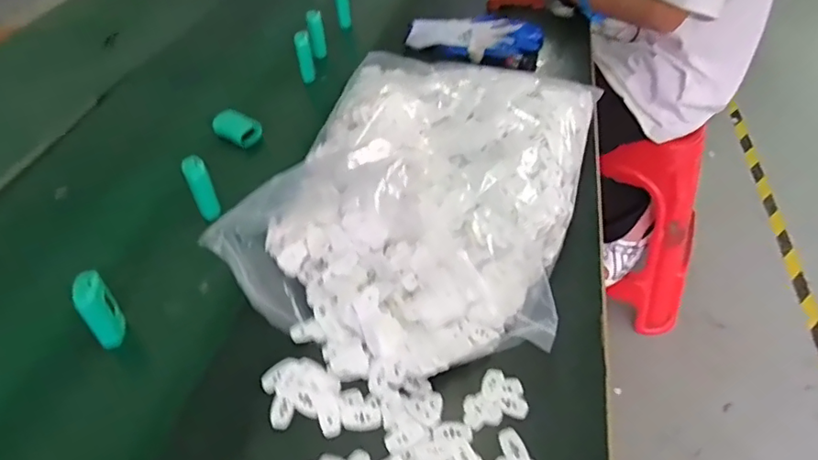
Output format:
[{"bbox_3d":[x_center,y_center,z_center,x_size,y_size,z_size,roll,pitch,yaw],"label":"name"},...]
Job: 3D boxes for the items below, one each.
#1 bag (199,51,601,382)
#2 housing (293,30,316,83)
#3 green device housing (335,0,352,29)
[{"bbox_3d":[0.018,-0.059,0.630,0.321,0.080,0.462,13,45,14],"label":"bag"},{"bbox_3d":[-0.163,-0.271,0.901,0.024,0.075,0.026,-11,43,-6],"label":"housing"},{"bbox_3d":[-0.121,-0.408,1.047,0.026,0.079,0.018,-8,43,-2],"label":"green device housing"}]

